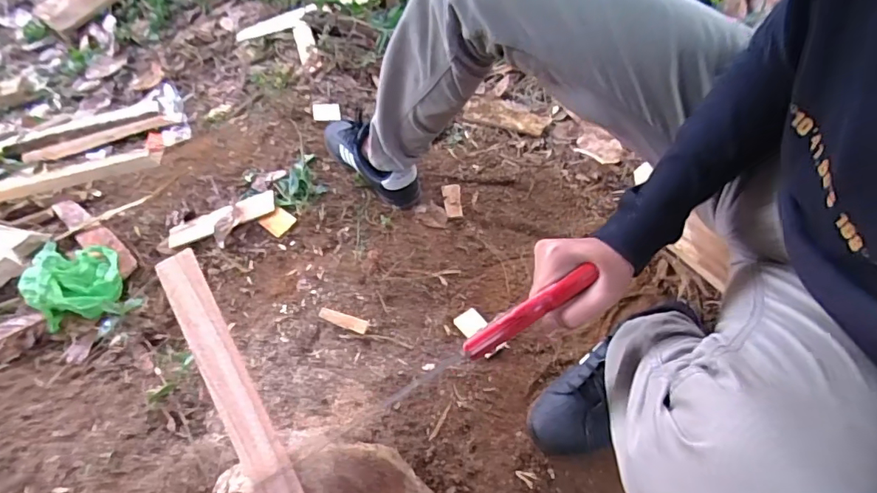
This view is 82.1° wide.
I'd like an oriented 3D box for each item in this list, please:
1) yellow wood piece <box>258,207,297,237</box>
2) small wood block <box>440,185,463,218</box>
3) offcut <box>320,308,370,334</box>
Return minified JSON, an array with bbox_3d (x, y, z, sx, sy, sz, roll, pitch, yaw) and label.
[{"bbox_3d":[-0.295,-0.047,0.923,0.067,0.004,0.048,35,80,29],"label":"yellow wood piece"},{"bbox_3d":[0.026,-0.086,0.925,0.033,0.010,0.080,-7,56,-1],"label":"small wood block"},{"bbox_3d":[-0.138,0.106,0.730,0.073,0.007,0.020,17,70,8],"label":"offcut"}]

